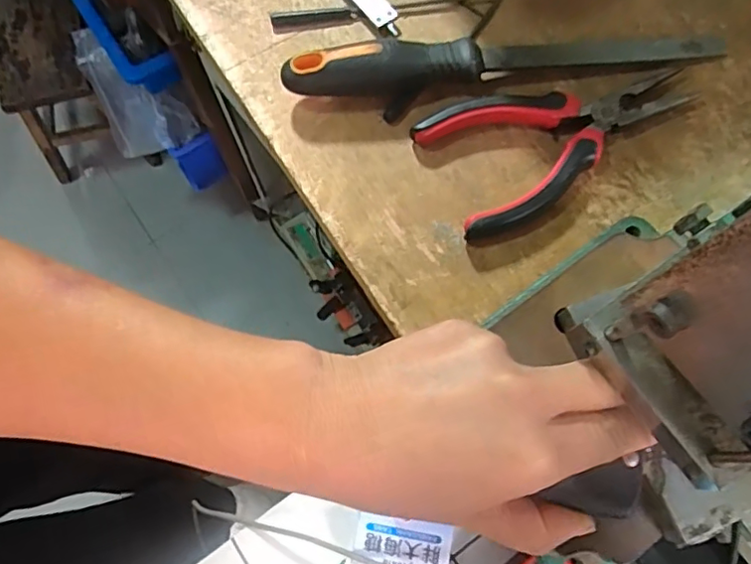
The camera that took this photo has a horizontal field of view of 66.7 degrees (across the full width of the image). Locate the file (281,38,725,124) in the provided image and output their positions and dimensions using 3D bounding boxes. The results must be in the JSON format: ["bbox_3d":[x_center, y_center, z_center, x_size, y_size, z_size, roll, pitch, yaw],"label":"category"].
[{"bbox_3d":[0.077,-0.120,0.314,0.248,0.031,0.030,-7,72,-2],"label":"file"}]

